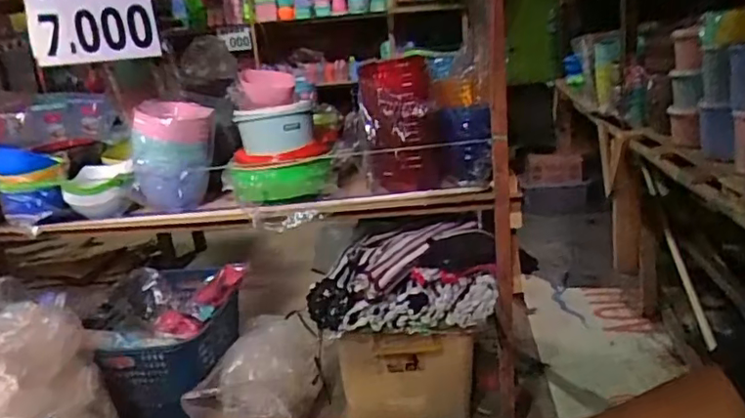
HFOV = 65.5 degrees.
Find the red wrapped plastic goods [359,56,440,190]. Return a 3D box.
[{"bbox_3d":[0.057,-0.193,1.325,0.162,0.282,0.138,-6,16,-3],"label":"red wrapped plastic goods"}]

